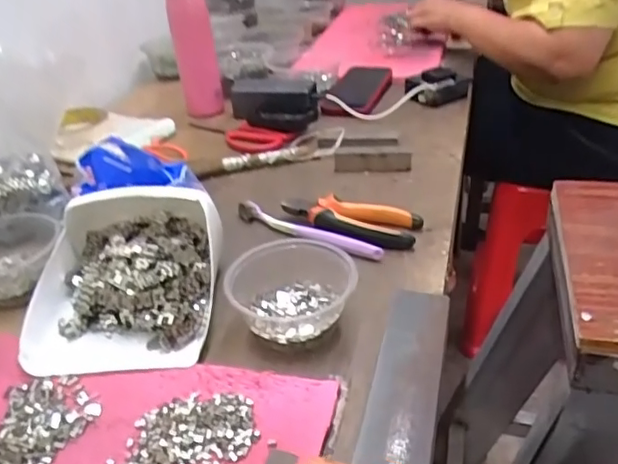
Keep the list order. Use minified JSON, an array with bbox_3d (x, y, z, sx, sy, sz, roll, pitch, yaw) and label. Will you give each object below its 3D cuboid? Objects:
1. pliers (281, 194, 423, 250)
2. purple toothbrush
[{"bbox_3d":[0.041,-0.011,0.611,0.146,0.022,0.057,11,36,21],"label":"pliers"},{"bbox_3d":[-0.005,-0.003,0.608,0.178,0.014,0.016,19,39,30],"label":"purple toothbrush"}]

